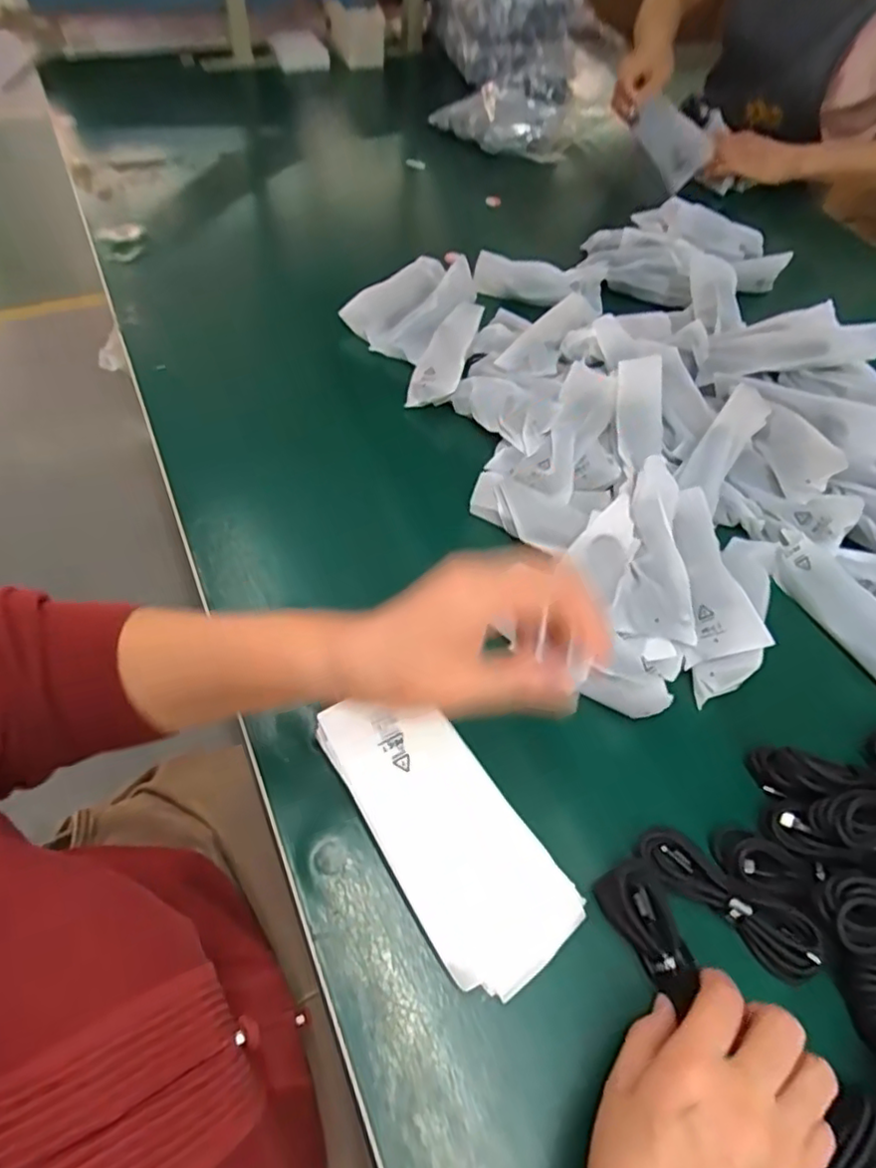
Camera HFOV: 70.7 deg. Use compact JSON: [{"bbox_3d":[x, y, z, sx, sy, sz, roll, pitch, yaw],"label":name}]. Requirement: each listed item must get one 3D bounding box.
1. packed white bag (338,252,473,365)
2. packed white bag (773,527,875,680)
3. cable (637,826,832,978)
[{"bbox_3d":[-0.023,-0.310,0.672,0.097,0.031,0.146,32,59,17],"label":"packed white bag"},{"bbox_3d":[0.330,0.016,0.492,0.052,0.028,0.147,-26,61,-20],"label":"packed white bag"},{"bbox_3d":[0.175,0.190,0.373,0.111,0.021,0.034,31,59,16],"label":"cable"}]

